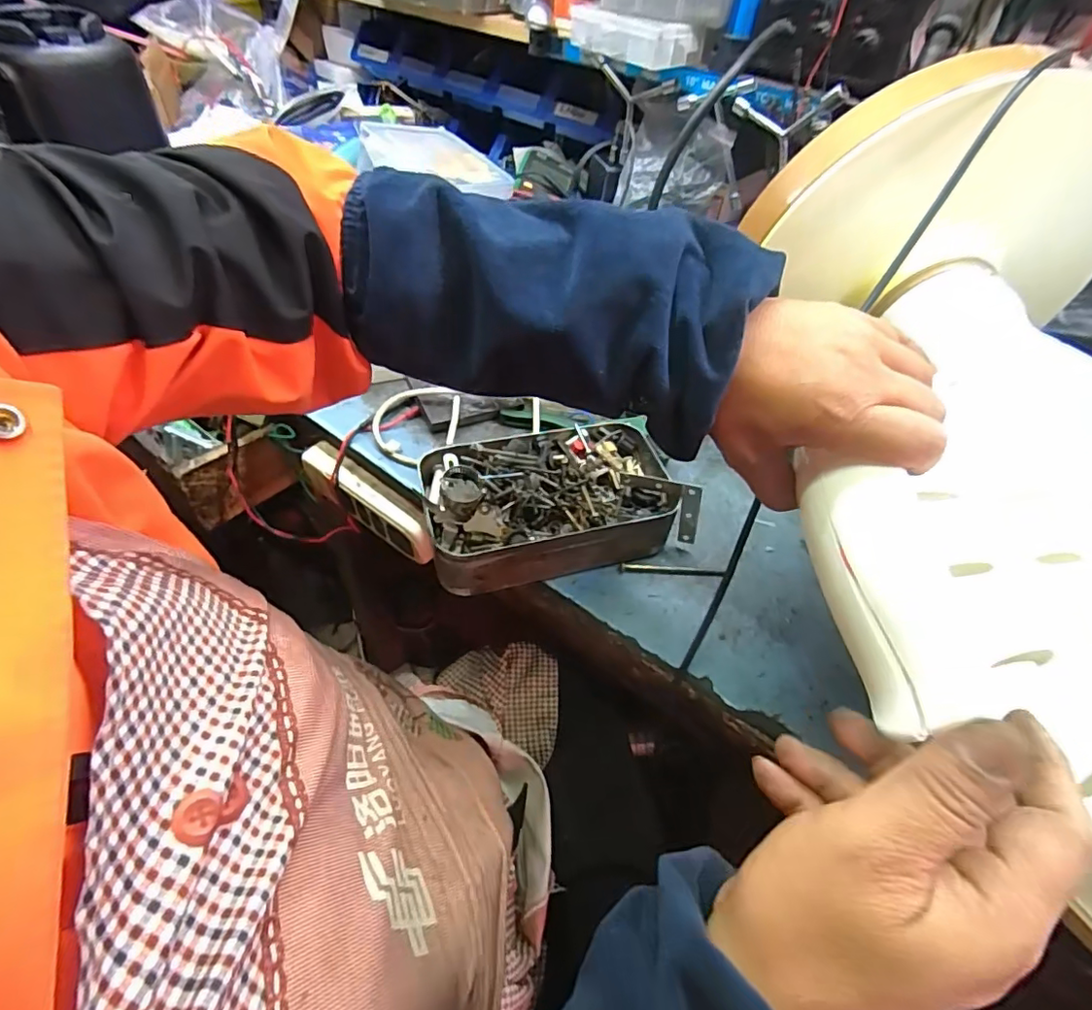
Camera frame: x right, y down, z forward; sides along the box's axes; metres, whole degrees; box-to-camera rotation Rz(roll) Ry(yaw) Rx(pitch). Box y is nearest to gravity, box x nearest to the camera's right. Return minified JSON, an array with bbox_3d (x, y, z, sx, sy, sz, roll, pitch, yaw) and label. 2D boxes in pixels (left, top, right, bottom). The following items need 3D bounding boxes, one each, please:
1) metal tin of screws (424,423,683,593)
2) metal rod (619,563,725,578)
[{"bbox_3d":[0.003,-0.002,0.485,0.205,0.063,0.122,-10,49,-15],"label":"metal tin of screws"},{"bbox_3d":[0.109,0.057,0.484,0.090,0.005,0.007,4,47,-2],"label":"metal rod"}]

